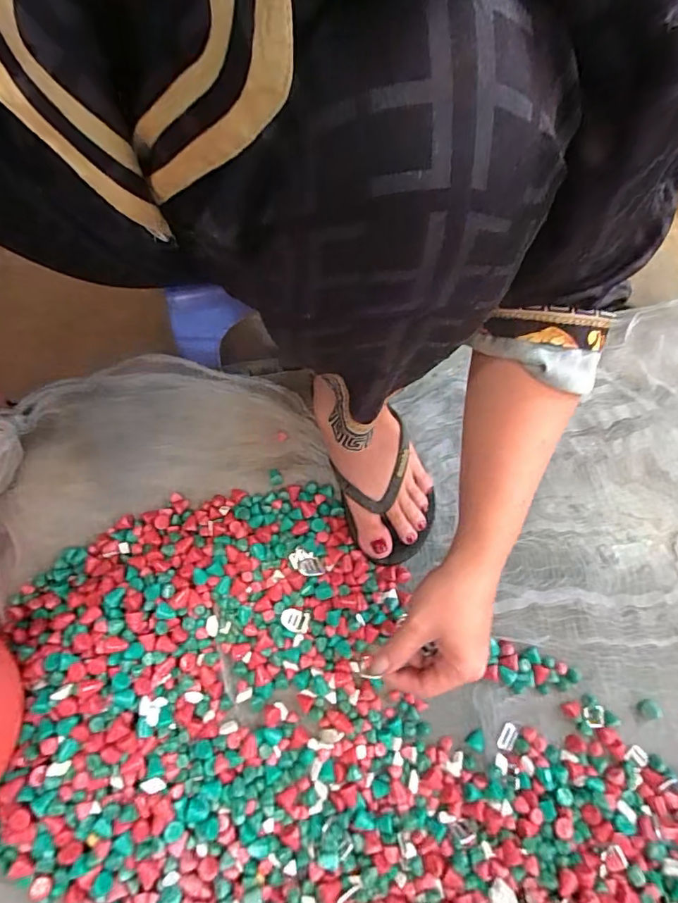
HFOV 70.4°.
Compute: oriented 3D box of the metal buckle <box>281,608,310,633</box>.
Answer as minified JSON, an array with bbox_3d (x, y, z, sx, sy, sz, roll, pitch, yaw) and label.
[{"bbox_3d":[-0.041,0.159,0.450,0.026,0.007,0.019,12,64,3],"label":"metal buckle"}]

